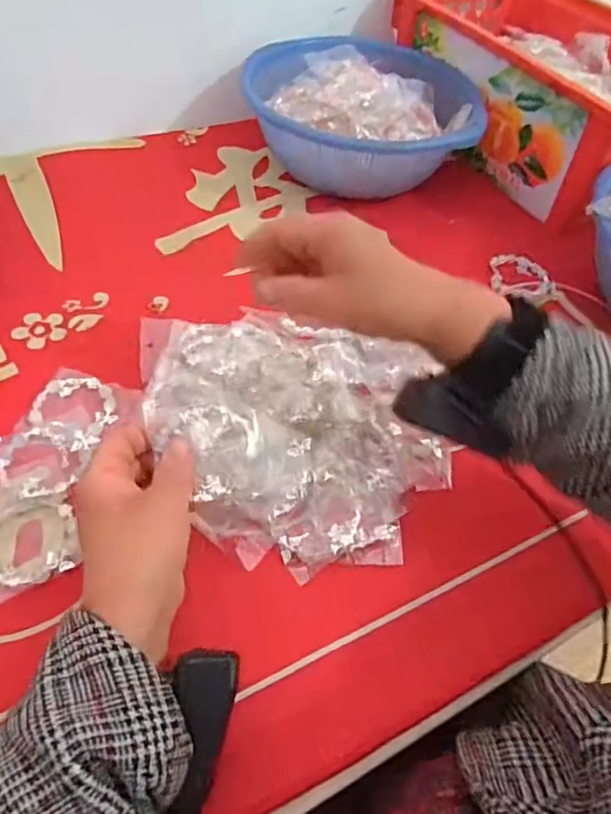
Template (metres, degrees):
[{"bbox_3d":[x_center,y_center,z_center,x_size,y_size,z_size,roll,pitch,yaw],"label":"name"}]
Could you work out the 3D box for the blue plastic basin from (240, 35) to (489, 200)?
[{"bbox_3d":[0.065,-0.341,0.647,0.269,0.113,0.235,4,51,-2],"label":"blue plastic basin"}]

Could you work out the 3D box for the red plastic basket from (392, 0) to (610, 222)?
[{"bbox_3d":[0.293,-0.396,0.676,0.230,0.139,0.363,-25,58,-23],"label":"red plastic basket"}]

